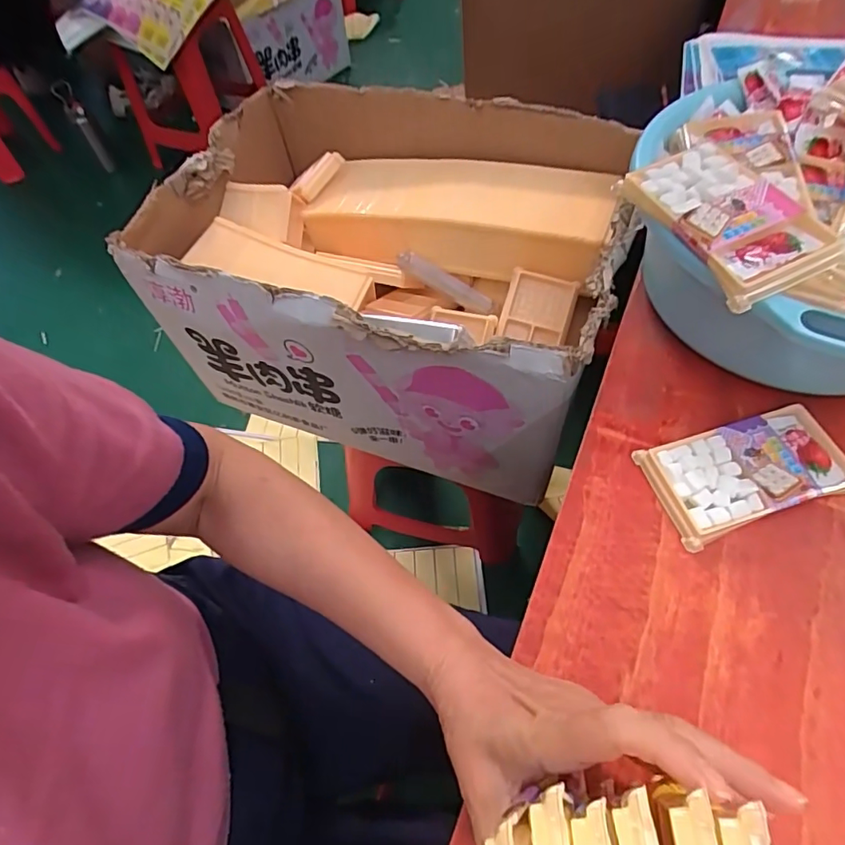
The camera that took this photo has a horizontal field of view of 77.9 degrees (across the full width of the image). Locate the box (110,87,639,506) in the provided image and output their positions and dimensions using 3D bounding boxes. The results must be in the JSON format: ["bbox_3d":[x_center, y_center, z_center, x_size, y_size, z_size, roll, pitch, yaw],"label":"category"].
[{"bbox_3d":[-0.040,-0.196,0.697,0.539,0.276,0.387,17,61,14],"label":"box"}]

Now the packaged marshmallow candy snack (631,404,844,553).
[{"bbox_3d":[0.236,0.035,0.376,0.135,0.017,0.072,-16,58,-5],"label":"packaged marshmallow candy snack"}]

